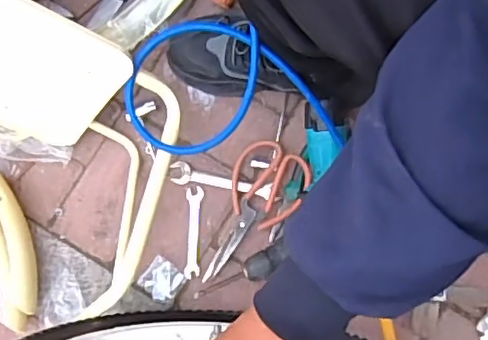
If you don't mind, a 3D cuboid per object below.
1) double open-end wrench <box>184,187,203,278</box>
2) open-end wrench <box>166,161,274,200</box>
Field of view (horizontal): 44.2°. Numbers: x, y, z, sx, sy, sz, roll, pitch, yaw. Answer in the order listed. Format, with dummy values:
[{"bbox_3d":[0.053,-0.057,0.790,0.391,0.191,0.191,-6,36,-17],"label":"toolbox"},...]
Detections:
[{"bbox_3d":[-0.068,0.083,0.810,0.021,0.008,0.121,1,82,-1],"label":"double open-end wrench"},{"bbox_3d":[-0.032,0.014,0.825,0.135,0.012,0.028,10,82,0],"label":"open-end wrench"}]

